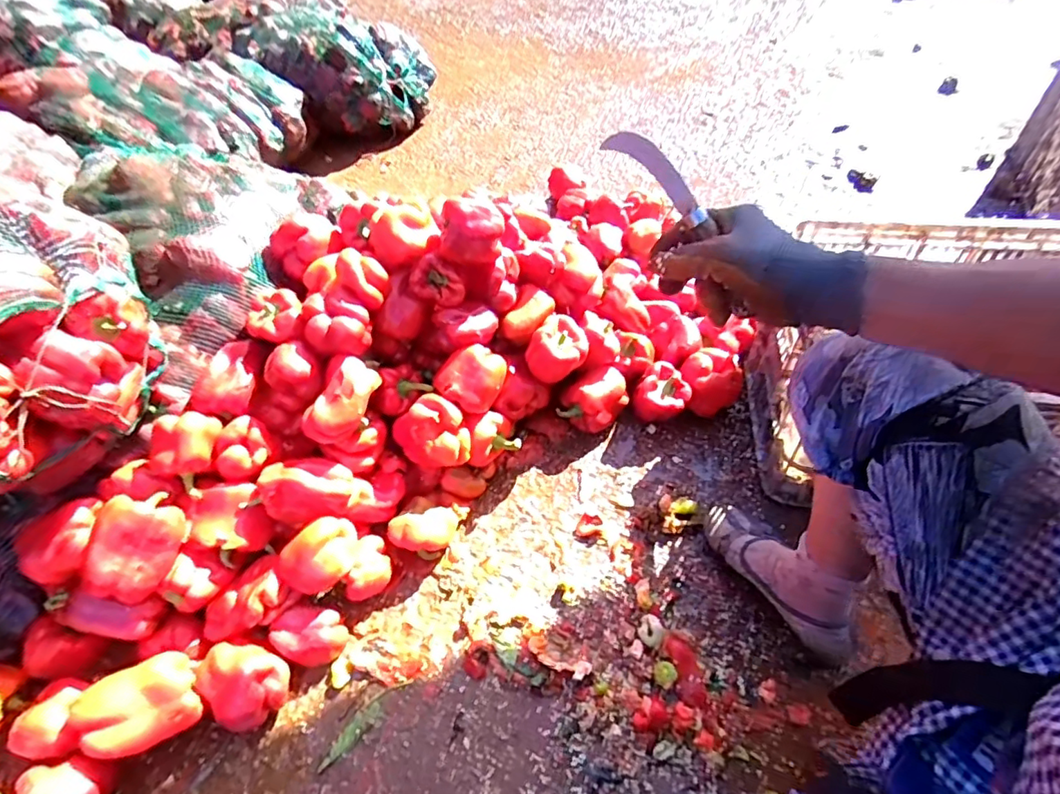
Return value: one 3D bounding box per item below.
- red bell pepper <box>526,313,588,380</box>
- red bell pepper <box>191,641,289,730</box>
[{"bbox_3d":[0.051,-0.079,0.876,0.075,0.070,0.094,25,58,22],"label":"red bell pepper"},{"bbox_3d":[-0.365,0.365,0.700,0.103,0.078,0.090,22,55,23],"label":"red bell pepper"}]

